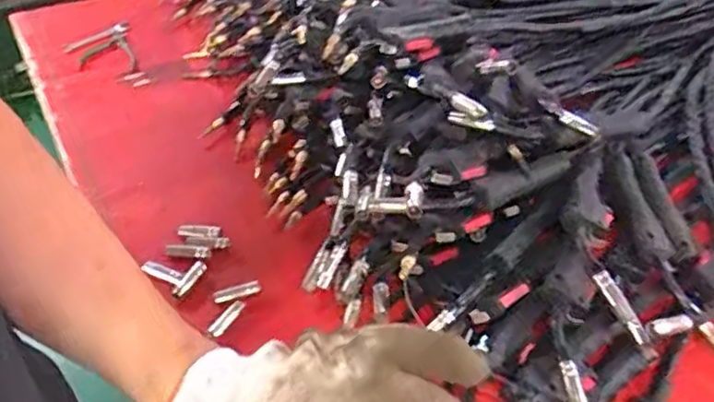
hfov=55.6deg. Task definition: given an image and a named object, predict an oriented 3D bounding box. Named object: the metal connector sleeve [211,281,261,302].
[{"bbox_3d":[-0.143,0.108,0.802,0.060,0.010,0.013,-16,39,11],"label":"metal connector sleeve"}]

